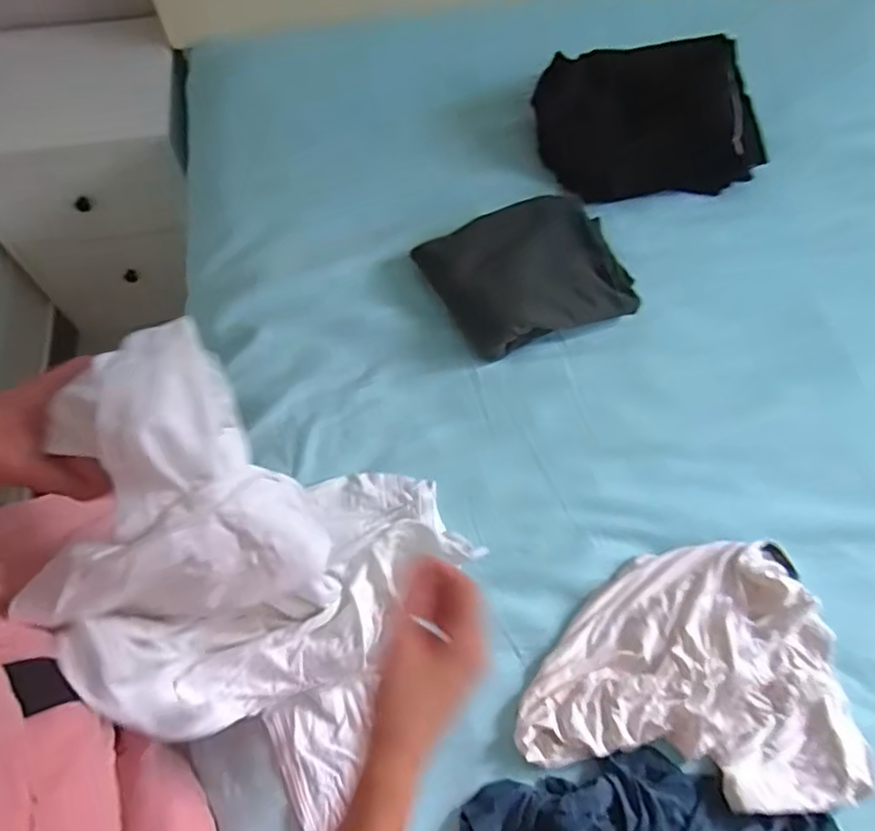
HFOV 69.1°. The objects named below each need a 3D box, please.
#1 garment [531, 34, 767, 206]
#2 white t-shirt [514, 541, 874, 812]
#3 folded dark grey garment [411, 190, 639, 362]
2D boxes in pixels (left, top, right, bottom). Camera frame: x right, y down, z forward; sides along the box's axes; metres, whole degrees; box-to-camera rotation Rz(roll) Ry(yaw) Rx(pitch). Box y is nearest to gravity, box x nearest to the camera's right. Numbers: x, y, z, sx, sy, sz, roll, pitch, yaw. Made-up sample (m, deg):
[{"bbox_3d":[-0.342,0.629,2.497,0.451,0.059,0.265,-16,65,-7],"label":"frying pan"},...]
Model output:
[{"bbox_3d":[0.327,-0.467,1.004,0.330,0.107,0.242,-6,64,-3],"label":"garment"},{"bbox_3d":[0.249,0.269,0.657,0.332,0.033,0.246,-7,64,-3],"label":"white t-shirt"},{"bbox_3d":[0.129,-0.199,0.873,0.261,0.082,0.213,-24,66,-11],"label":"folded dark grey garment"}]

